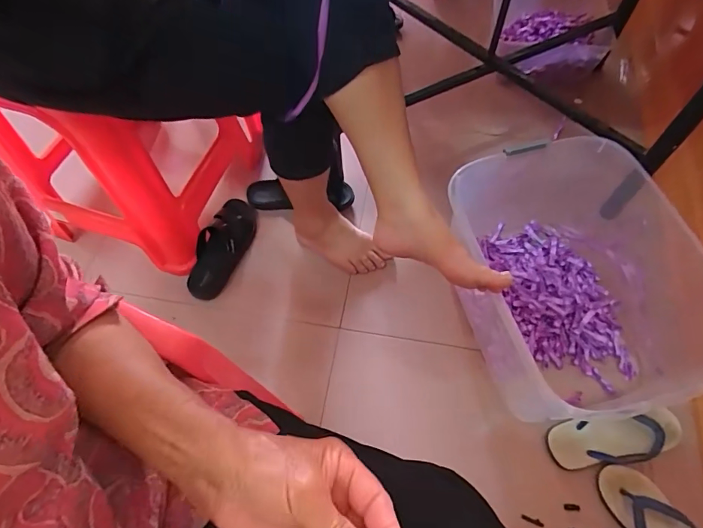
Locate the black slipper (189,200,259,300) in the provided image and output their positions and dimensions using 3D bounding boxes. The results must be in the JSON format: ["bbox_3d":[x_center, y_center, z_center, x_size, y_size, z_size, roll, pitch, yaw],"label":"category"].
[{"bbox_3d":[-0.287,-0.038,0.980,0.104,0.056,0.245,10,62,9],"label":"black slipper"}]

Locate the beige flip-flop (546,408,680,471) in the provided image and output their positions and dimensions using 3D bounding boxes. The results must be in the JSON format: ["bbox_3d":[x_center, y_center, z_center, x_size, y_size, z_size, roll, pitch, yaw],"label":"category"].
[{"bbox_3d":[0.478,0.315,0.779,0.233,0.038,0.080,-8,61,-1],"label":"beige flip-flop"}]

